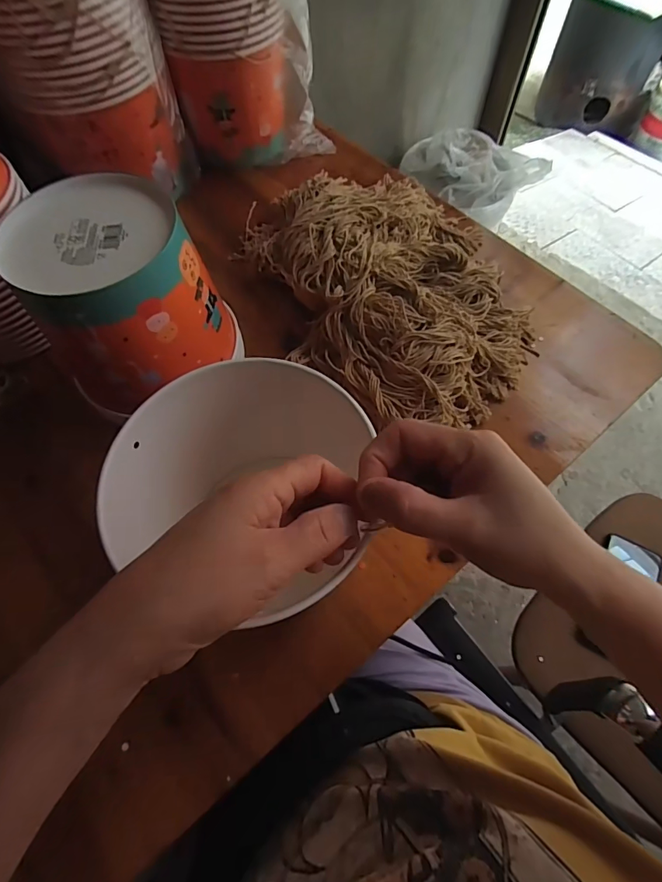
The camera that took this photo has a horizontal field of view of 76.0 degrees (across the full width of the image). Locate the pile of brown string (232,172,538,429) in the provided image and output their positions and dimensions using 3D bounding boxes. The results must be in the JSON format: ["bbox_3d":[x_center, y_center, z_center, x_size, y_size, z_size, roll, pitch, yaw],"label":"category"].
[{"bbox_3d":[0.063,-0.177,0.450,0.267,0.073,0.343,-14,64,-7],"label":"pile of brown string"}]

